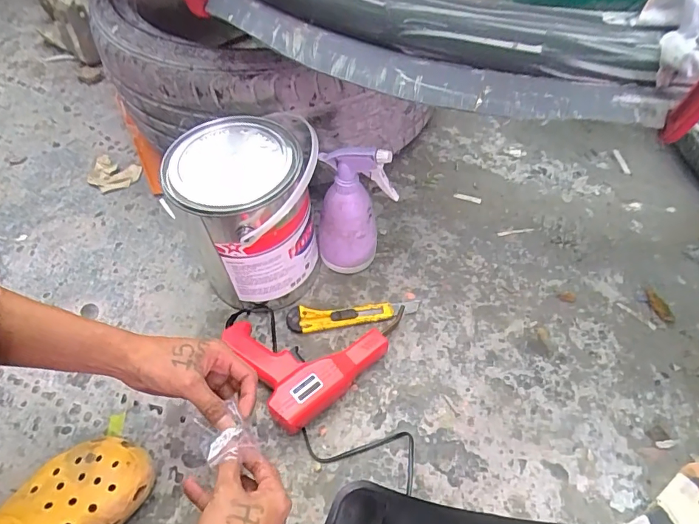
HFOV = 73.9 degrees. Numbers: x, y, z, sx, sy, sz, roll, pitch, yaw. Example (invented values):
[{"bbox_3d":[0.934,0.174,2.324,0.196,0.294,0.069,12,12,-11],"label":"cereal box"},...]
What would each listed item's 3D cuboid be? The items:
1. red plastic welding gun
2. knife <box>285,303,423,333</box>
[{"bbox_3d":[-0.035,0.096,0.608,0.213,0.050,0.155,-35,59,-20],"label":"red plastic welding gun"},{"bbox_3d":[0.005,0.069,0.641,0.179,0.018,0.035,-10,54,-3],"label":"knife"}]

